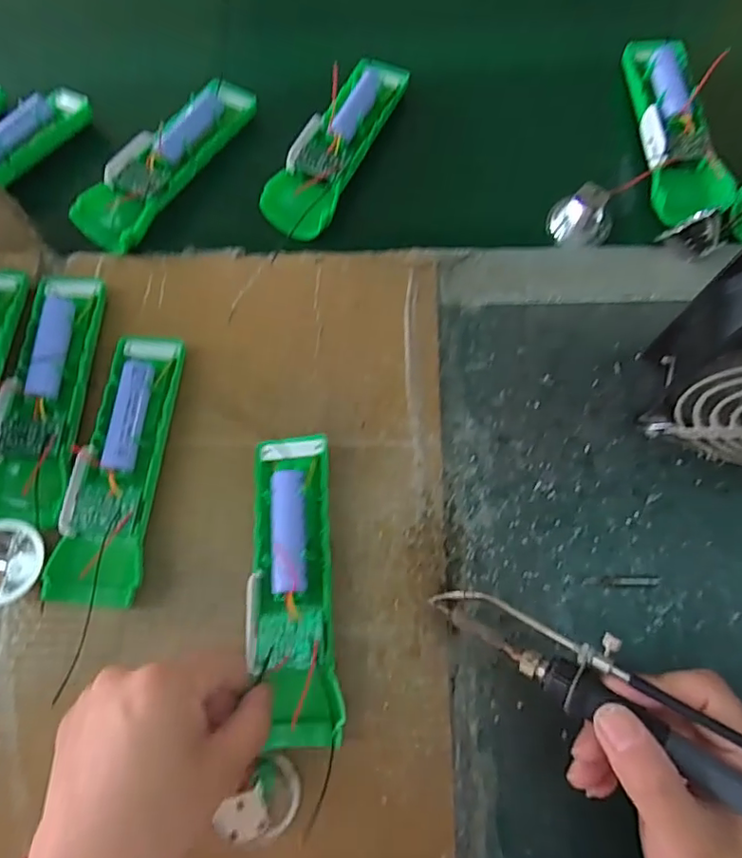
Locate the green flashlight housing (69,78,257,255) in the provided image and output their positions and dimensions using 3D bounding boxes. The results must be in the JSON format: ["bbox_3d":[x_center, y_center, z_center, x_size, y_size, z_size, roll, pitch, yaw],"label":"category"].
[{"bbox_3d":[-0.152,-0.202,0.412,0.048,0.022,0.159,31,76,9],"label":"green flashlight housing"}]

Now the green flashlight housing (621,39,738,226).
[{"bbox_3d":[0.214,-0.215,0.396,0.047,0.034,0.153,-2,73,0],"label":"green flashlight housing"}]

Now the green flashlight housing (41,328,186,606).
[{"bbox_3d":[-0.144,0.019,0.327,0.047,0.027,0.159,5,73,2],"label":"green flashlight housing"}]

